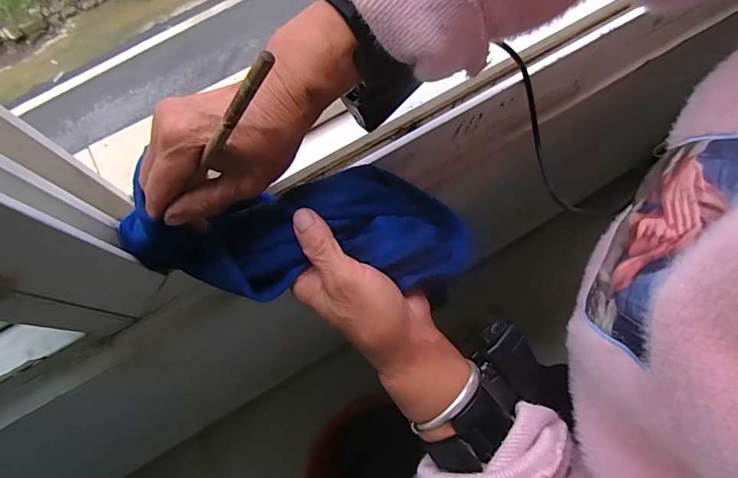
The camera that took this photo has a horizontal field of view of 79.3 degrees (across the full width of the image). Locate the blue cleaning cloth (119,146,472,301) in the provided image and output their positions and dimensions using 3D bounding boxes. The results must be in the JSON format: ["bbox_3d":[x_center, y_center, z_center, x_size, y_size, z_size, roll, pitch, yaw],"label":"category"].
[{"bbox_3d":[-0.047,-0.004,0.311,0.233,0.059,0.088,-4,73,-1],"label":"blue cleaning cloth"}]

